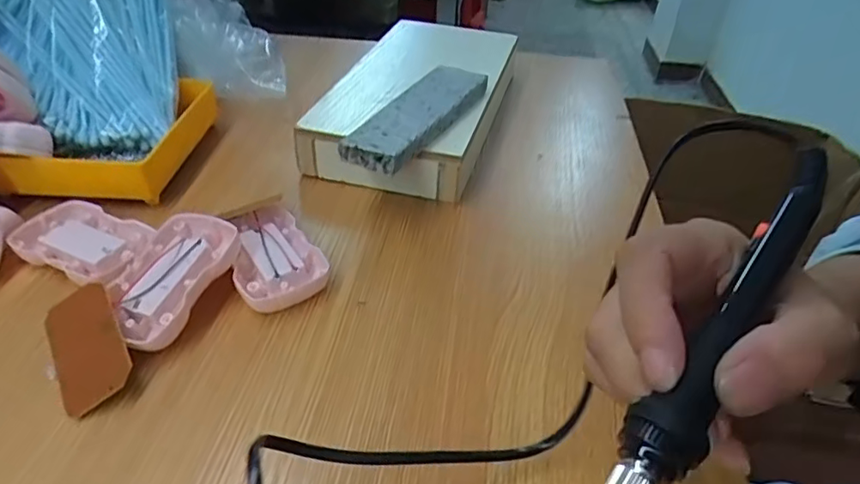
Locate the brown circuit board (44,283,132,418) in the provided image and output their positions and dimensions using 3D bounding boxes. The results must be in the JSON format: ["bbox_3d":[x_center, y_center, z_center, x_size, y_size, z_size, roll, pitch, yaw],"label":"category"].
[{"bbox_3d":[-0.183,0.055,0.295,0.036,0.004,0.071,-33,60,-10],"label":"brown circuit board"}]

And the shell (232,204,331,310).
[{"bbox_3d":[-0.104,0.009,0.362,0.053,0.020,0.087,-19,43,-24],"label":"shell"}]

